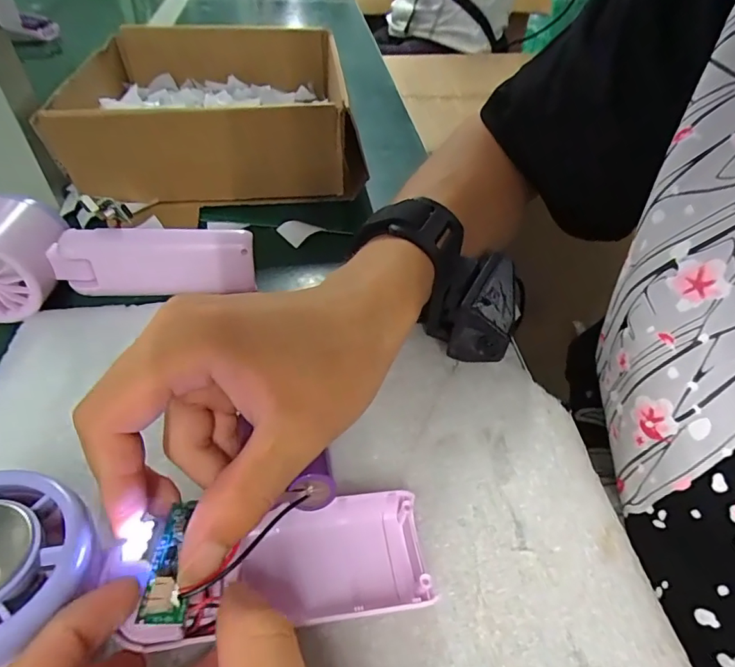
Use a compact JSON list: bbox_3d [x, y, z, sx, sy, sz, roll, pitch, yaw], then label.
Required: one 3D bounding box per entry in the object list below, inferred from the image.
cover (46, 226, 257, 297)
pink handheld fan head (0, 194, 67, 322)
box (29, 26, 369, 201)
[{"bbox_3d":[-0.124,-0.041,0.281,0.110,0.040,0.016,-3,46,-6],"label":"cover"},{"bbox_3d":[-0.205,-0.044,0.273,0.058,0.050,0.052,-6,47,-9],"label":"pink handheld fan head"},{"bbox_3d":[-0.133,-0.204,0.426,0.221,0.072,0.269,-6,47,-9],"label":"box"}]

